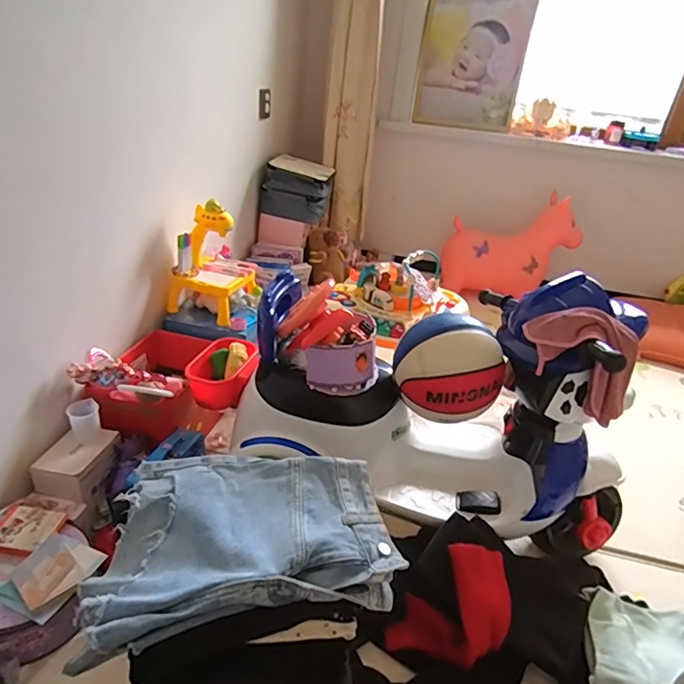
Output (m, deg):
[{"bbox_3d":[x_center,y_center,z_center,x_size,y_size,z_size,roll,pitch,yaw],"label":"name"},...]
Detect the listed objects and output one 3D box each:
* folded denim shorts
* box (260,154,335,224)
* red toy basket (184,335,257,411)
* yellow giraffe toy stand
[{"bbox_3d":[-0.118,0.243,0.632,0.346,0.058,0.245,0,29,-11],"label":"folded denim shorts"},{"bbox_3d":[-0.159,-0.578,1.868,0.228,0.193,0.275,7,28,2],"label":"box"},{"bbox_3d":[-0.256,0.066,1.091,0.139,0.095,0.155,2,29,-7],"label":"red toy basket"},{"bbox_3d":[-0.340,-0.224,1.321,0.186,0.280,0.178,10,29,8],"label":"yellow giraffe toy stand"}]

